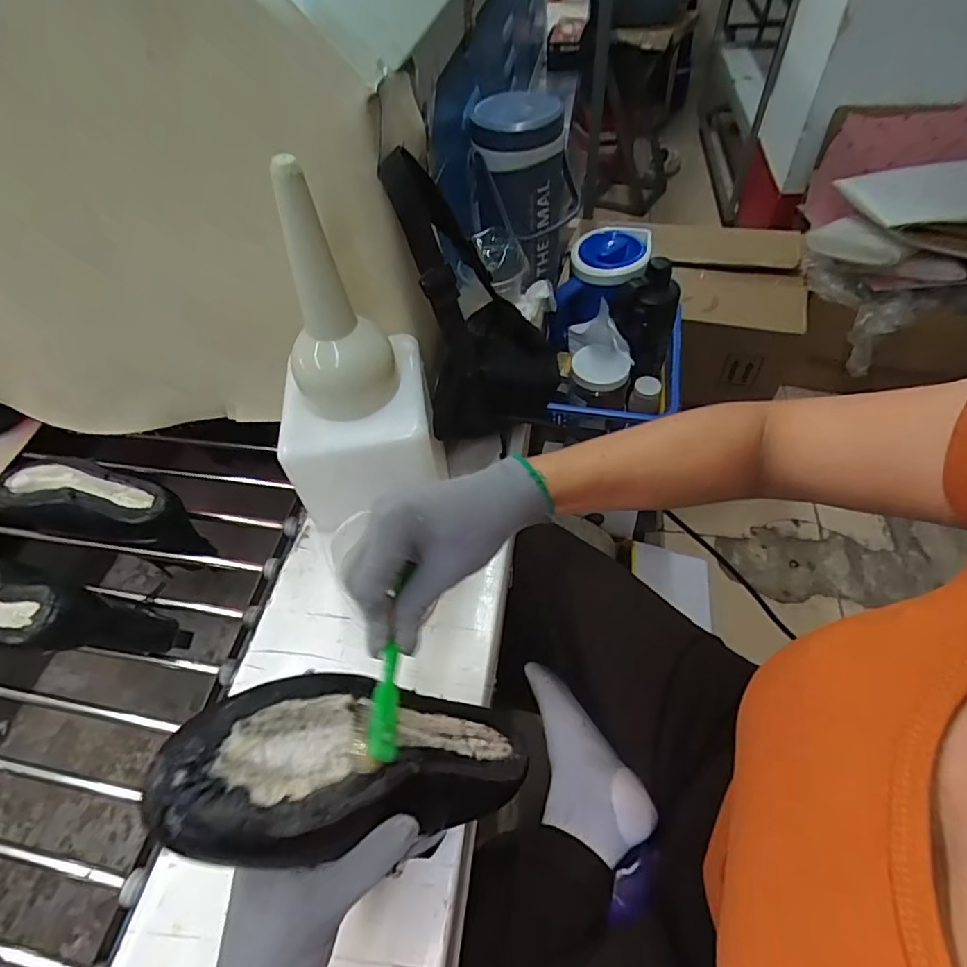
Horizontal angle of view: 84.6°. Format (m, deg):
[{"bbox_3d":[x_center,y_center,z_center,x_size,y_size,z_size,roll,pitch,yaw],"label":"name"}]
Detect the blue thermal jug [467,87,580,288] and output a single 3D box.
[{"bbox_3d":[0.049,-0.402,0.734,0.116,0.210,0.117,-2,53,3],"label":"blue thermal jug"}]

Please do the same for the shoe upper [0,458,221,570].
[{"bbox_3d":[-0.445,0.027,0.630,0.275,0.085,0.083,18,55,1],"label":"shoe upper"}]

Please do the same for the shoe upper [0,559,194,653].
[{"bbox_3d":[-0.431,0.135,0.532,0.224,0.108,0.078,12,55,13],"label":"shoe upper"}]

